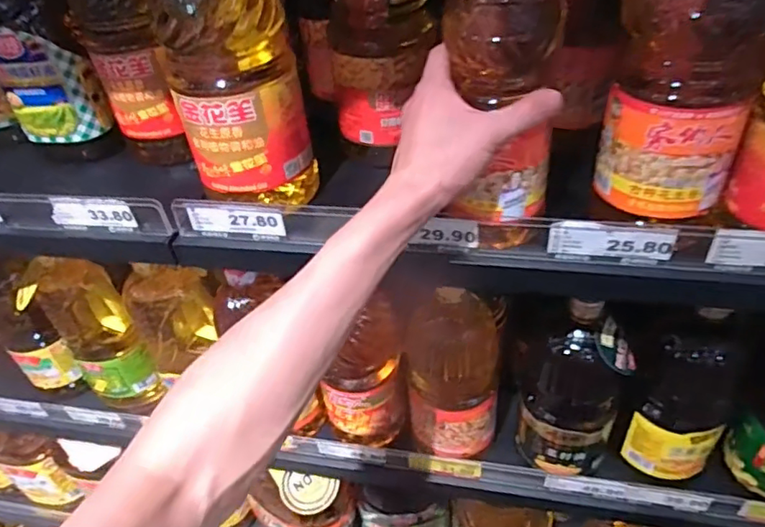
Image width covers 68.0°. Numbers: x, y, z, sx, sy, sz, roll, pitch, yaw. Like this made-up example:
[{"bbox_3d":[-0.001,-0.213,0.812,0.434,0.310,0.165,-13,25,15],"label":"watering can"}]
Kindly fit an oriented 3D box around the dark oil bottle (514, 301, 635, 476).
[{"bbox_3d":[0.215,0.130,0.648,0.112,0.227,0.122,8,44,16],"label":"dark oil bottle"}]

